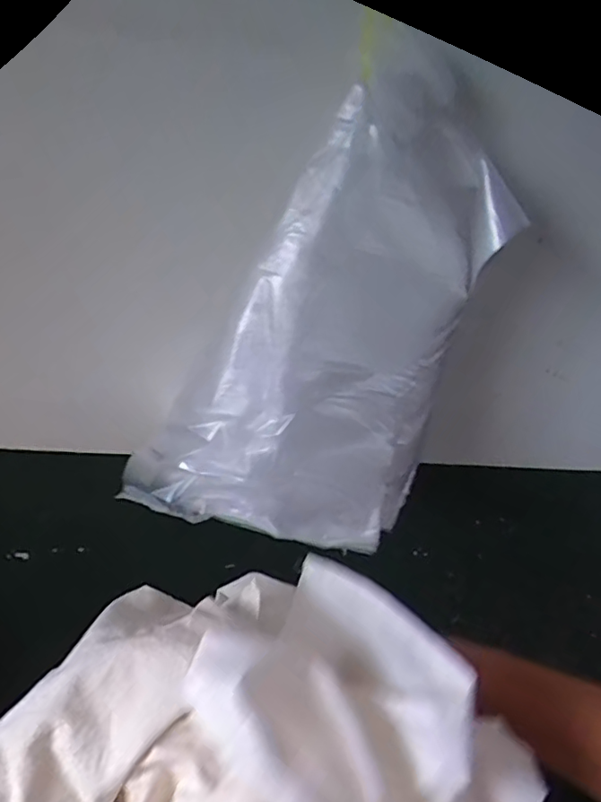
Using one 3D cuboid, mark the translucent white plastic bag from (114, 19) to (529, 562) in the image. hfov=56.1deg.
[{"bbox_3d":[0.055,-0.047,0.536,0.257,0.475,0.078,29,8,-15],"label":"translucent white plastic bag"}]

